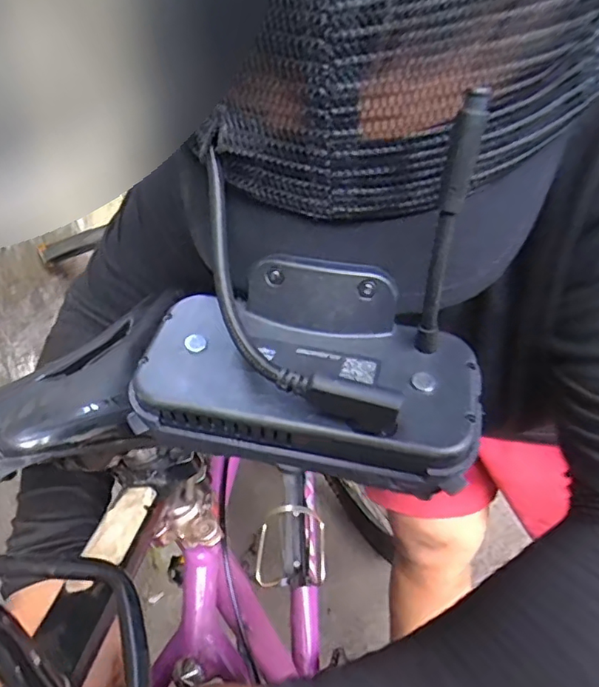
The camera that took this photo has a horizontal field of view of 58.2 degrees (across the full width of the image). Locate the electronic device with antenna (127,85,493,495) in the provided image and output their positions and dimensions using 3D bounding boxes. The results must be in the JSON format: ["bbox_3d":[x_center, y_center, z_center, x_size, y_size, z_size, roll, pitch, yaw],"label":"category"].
[{"bbox_3d":[0.002,-0.006,0.162,0.105,0.085,0.048,1,19,12],"label":"electronic device with antenna"}]

